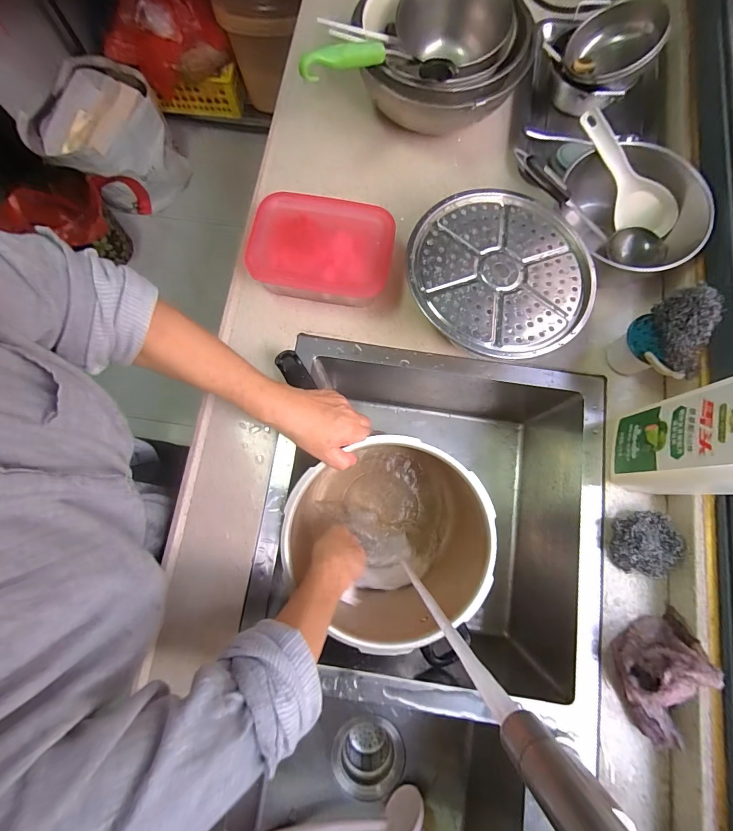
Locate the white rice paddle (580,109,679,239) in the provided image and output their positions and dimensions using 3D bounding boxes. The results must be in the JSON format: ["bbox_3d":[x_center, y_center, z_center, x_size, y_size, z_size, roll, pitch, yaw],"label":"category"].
[{"bbox_3d":[0.340,-0.314,0.494,0.034,0.059,0.185,-46,104,-7],"label":"white rice paddle"}]

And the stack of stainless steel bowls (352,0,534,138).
[{"bbox_3d":[0.101,-0.489,0.519,0.211,0.114,0.224,-13,79,-1],"label":"stack of stainless steel bowls"}]

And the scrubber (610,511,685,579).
[{"bbox_3d":[0.321,0.148,0.433,0.064,0.031,0.070,5,79,2],"label":"scrubber"}]

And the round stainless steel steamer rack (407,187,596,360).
[{"bbox_3d":[0.153,-0.167,0.422,0.198,0.025,0.216,0,79,1],"label":"round stainless steel steamer rack"}]

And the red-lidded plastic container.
[{"bbox_3d":[-0.059,-0.213,0.502,0.181,0.065,0.134,8,79,3],"label":"red-lidded plastic container"}]

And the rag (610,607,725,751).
[{"bbox_3d":[0.303,0.271,0.386,0.064,0.074,0.131,19,80,5],"label":"rag"}]

